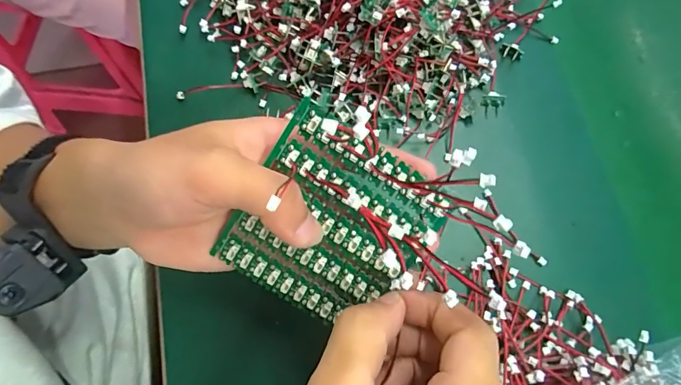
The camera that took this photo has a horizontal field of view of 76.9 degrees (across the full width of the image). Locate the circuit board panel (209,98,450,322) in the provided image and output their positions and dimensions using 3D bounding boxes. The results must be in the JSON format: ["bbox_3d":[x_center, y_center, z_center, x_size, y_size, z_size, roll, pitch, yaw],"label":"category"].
[{"bbox_3d":[-0.004,0.018,0.198,0.082,0.006,0.084,32,104,-4],"label":"circuit board panel"}]

